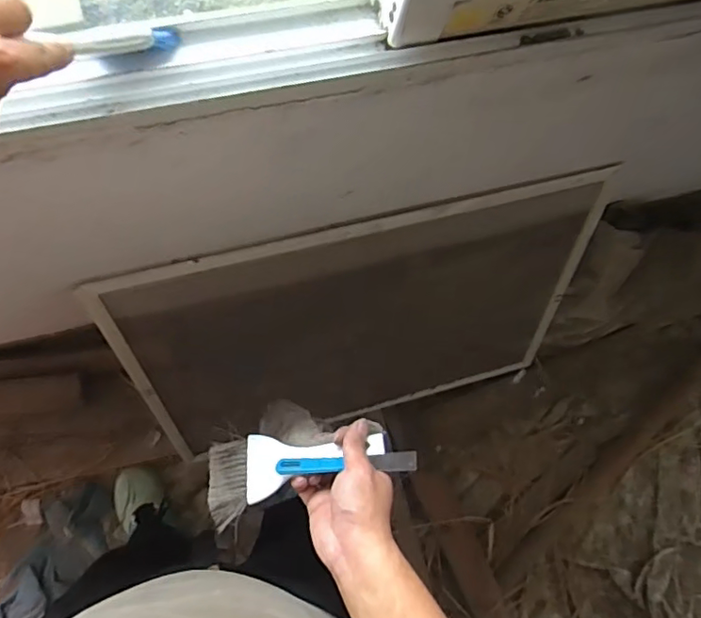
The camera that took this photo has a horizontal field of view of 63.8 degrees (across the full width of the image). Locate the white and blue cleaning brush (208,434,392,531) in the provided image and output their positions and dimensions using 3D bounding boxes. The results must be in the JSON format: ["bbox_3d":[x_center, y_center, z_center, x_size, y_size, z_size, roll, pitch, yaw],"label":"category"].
[{"bbox_3d":[-0.057,0.166,0.564,0.178,0.025,0.085,-10,53,13],"label":"white and blue cleaning brush"}]

